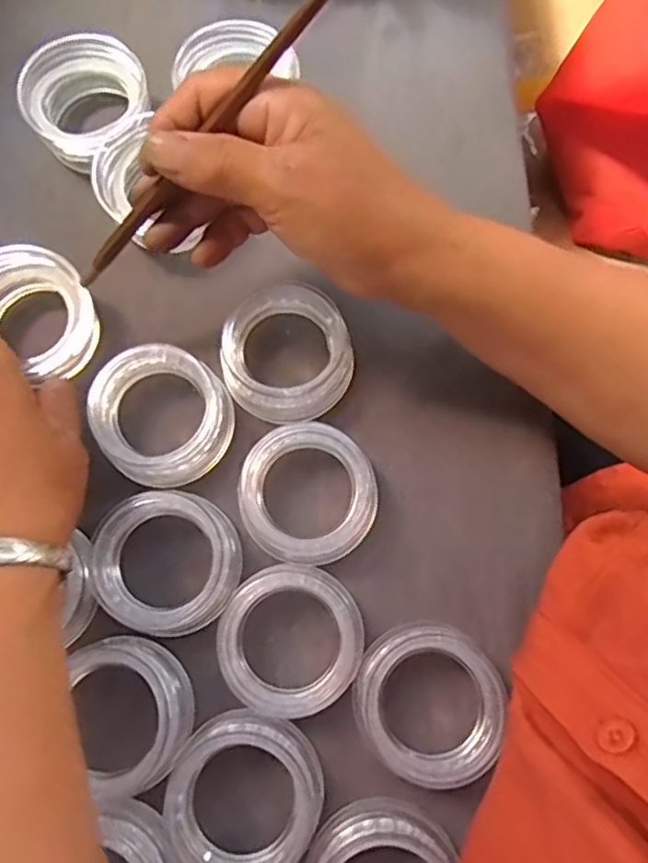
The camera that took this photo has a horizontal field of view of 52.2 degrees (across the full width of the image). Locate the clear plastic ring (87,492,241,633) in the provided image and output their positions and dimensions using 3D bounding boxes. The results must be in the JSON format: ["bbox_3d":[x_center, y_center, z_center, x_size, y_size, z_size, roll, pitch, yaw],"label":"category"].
[{"bbox_3d":[-0.074,0.060,0.313,0.067,0.022,0.064,0,75,0],"label":"clear plastic ring"}]

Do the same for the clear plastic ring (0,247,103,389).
[{"bbox_3d":[-0.151,-0.060,0.339,0.068,0.034,0.060,15,74,2],"label":"clear plastic ring"}]

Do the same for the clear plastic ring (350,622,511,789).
[{"bbox_3d":[0.048,0.120,0.297,0.066,0.028,0.064,-43,79,-10],"label":"clear plastic ring"}]

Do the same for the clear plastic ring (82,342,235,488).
[{"bbox_3d":[-0.080,-0.008,0.329,0.065,0.027,0.064,0,75,0],"label":"clear plastic ring"}]

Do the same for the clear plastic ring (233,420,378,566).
[{"bbox_3d":[-0.008,0.030,0.325,0.066,0.016,0.067,0,75,0],"label":"clear plastic ring"}]

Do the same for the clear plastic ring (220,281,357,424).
[{"bbox_3d":[-0.016,-0.041,0.339,0.065,0.024,0.068,0,75,0],"label":"clear plastic ring"}]

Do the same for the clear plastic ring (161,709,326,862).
[{"bbox_3d":[-0.033,0.157,0.287,0.065,0.025,0.064,0,75,0],"label":"clear plastic ring"}]

